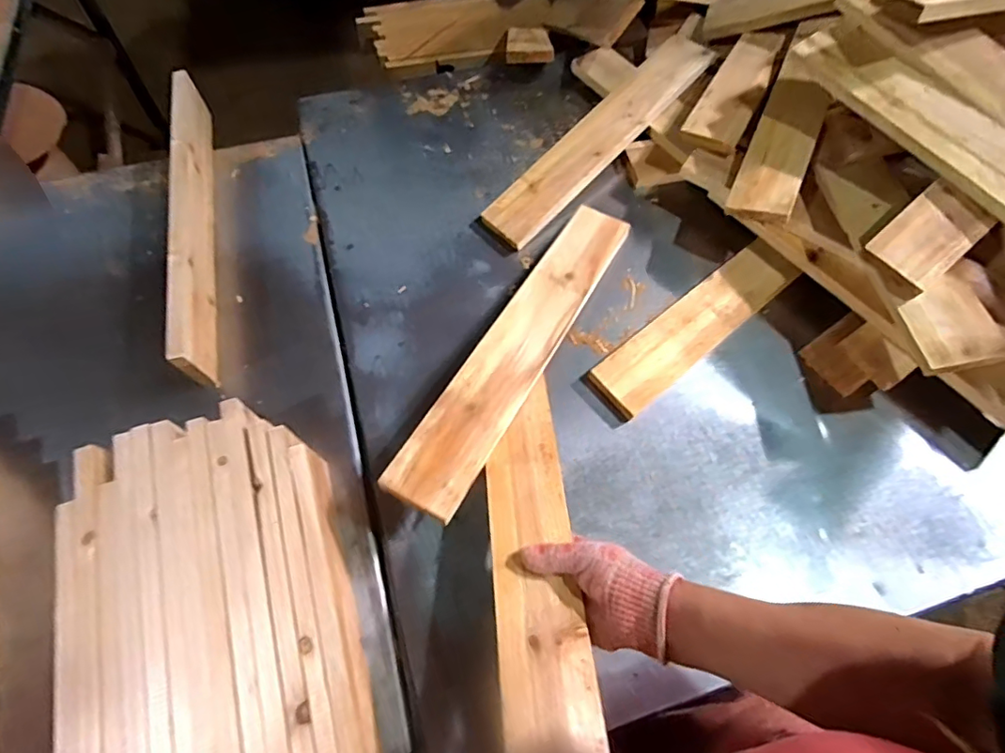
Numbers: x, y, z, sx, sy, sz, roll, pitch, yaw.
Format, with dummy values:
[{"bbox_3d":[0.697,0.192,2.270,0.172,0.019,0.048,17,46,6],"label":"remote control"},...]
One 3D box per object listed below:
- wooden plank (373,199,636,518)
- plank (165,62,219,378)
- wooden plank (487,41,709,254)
[{"bbox_3d":[0.032,-0.055,0.649,0.085,0.018,0.514,29,58,8],"label":"wooden plank"},{"bbox_3d":[-0.441,-0.230,0.746,0.025,0.088,0.515,-12,66,-7],"label":"plank"},{"bbox_3d":[0.162,-0.394,0.839,0.091,0.017,0.508,41,76,15],"label":"wooden plank"}]

